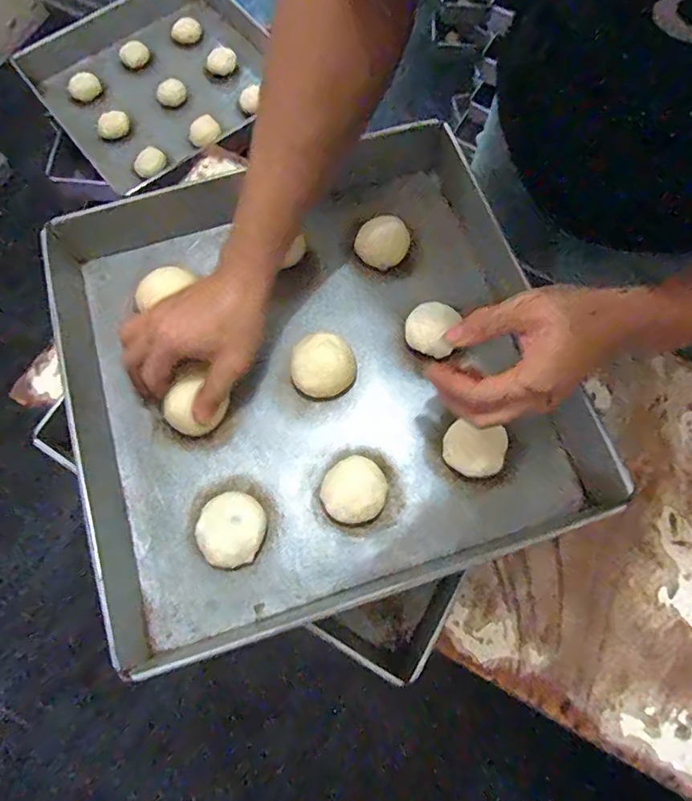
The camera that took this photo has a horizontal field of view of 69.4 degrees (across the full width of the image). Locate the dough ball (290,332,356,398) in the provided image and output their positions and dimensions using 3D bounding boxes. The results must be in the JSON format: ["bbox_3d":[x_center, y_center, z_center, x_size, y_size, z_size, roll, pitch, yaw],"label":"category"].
[{"bbox_3d":[-0.023,-0.034,0.475,0.061,0.038,0.055,-4,72,0],"label":"dough ball"}]

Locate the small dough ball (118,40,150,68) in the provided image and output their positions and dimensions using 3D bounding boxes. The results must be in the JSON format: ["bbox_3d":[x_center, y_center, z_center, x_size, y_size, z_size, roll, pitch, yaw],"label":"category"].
[{"bbox_3d":[-0.422,-0.690,0.999,0.055,0.026,0.043,-27,71,-7],"label":"small dough ball"}]

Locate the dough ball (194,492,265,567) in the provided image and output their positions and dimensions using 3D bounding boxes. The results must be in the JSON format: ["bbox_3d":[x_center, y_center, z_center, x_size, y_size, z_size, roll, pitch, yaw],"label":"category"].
[{"bbox_3d":[-0.098,0.110,0.431,0.056,0.029,0.060,0,72,1],"label":"dough ball"}]

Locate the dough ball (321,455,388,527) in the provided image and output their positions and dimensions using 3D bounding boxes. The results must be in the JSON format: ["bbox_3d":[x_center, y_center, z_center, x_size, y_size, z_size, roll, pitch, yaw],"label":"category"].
[{"bbox_3d":[0.008,0.080,0.439,0.056,0.029,0.052,0,72,1],"label":"dough ball"}]

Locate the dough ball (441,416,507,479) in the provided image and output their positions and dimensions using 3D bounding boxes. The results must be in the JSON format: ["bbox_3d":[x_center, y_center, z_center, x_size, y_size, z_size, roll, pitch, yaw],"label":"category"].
[{"bbox_3d":[0.114,0.045,0.447,0.052,0.028,0.047,16,73,6],"label":"dough ball"}]

